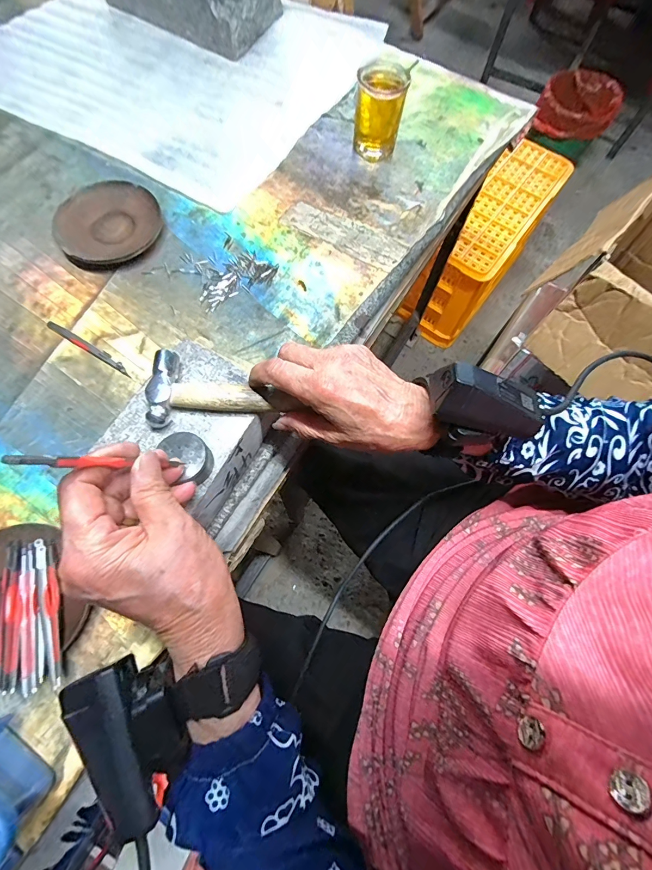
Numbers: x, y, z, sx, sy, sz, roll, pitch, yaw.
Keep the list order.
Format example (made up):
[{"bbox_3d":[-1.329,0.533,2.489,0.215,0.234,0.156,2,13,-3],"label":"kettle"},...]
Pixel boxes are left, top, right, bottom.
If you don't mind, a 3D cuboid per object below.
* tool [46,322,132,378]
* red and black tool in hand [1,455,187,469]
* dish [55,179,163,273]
[{"bbox_3d":[-0.240,-0.089,0.381,0.107,0.004,0.009,30,71,8],"label":"tool"},{"bbox_3d":[-0.118,0.015,0.211,0.004,0.108,0.006,-37,74,14],"label":"red and black tool in hand"},{"bbox_3d":[-0.251,-0.242,0.430,0.105,0.016,0.115,1,70,-2],"label":"dish"}]

